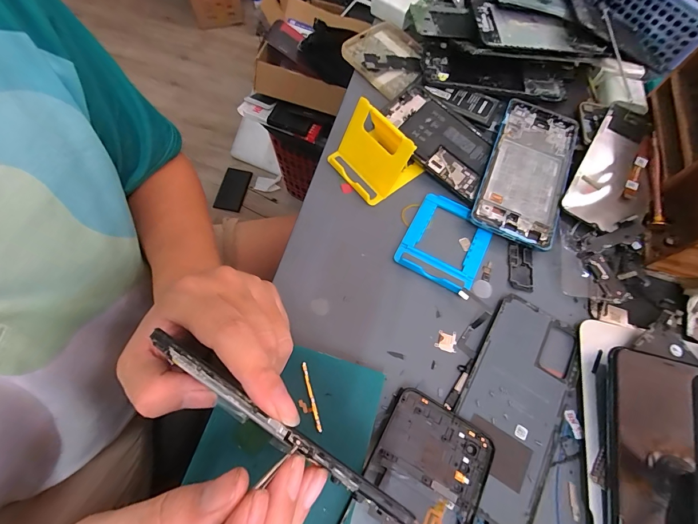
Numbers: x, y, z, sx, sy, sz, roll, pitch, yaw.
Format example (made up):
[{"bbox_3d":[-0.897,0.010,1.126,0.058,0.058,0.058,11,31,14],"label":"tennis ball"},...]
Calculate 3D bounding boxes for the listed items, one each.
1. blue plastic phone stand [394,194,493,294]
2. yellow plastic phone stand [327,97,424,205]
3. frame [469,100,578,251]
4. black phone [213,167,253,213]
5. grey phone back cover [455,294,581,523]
[{"bbox_3d":[0.088,-0.019,0.303,0.071,0.007,0.083,29,67,8],"label":"blue plastic phone stand"},{"bbox_3d":[0.021,-0.103,0.308,0.075,0.048,0.057,42,71,14],"label":"yellow plastic phone stand"},{"bbox_3d":[0.174,-0.090,0.327,0.074,0.006,0.157,24,70,4],"label":"frame"},{"bbox_3d":[-0.414,-0.257,1.202,0.102,0.009,0.155,17,82,7],"label":"black phone"},{"bbox_3d":[0.125,0.104,0.252,0.071,0.004,0.157,29,67,8],"label":"grey phone back cover"}]

